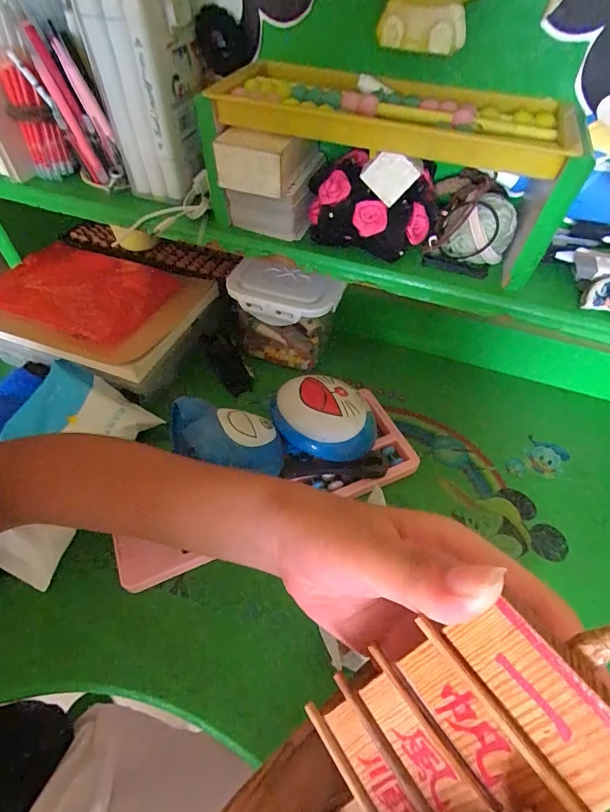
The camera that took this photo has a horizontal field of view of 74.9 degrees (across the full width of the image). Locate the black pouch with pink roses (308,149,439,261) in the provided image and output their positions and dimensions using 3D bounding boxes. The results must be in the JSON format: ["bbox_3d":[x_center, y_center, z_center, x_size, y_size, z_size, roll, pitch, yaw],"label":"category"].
[{"bbox_3d":[0.053,-0.155,0.304,0.095,0.054,0.059,13,53,8],"label":"black pouch with pink roses"}]

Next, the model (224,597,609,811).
[{"bbox_3d":[0.027,0.115,0.117,0.059,0.067,0.148,42,106,27],"label":"model"}]

